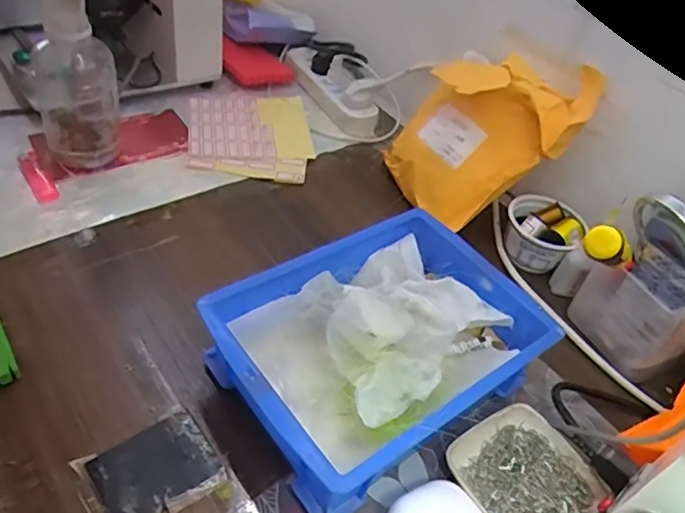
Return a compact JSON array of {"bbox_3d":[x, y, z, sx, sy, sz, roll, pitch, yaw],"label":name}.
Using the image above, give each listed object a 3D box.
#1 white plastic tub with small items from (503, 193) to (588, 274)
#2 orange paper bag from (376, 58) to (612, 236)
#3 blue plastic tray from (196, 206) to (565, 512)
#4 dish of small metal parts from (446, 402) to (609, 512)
[{"bbox_3d":[0.210,-0.025,0.610,0.076,0.052,0.066,28,46,17],"label":"white plastic tub with small items"},{"bbox_3d":[0.142,-0.139,0.604,0.156,0.217,0.061,55,19,24],"label":"orange paper bag"},{"bbox_3d":[0.032,0.070,0.465,0.246,0.071,0.177,-24,54,-32],"label":"blue plastic tray"},{"bbox_3d":[0.136,0.165,0.425,0.096,0.017,0.096,-24,54,-31],"label":"dish of small metal parts"}]

